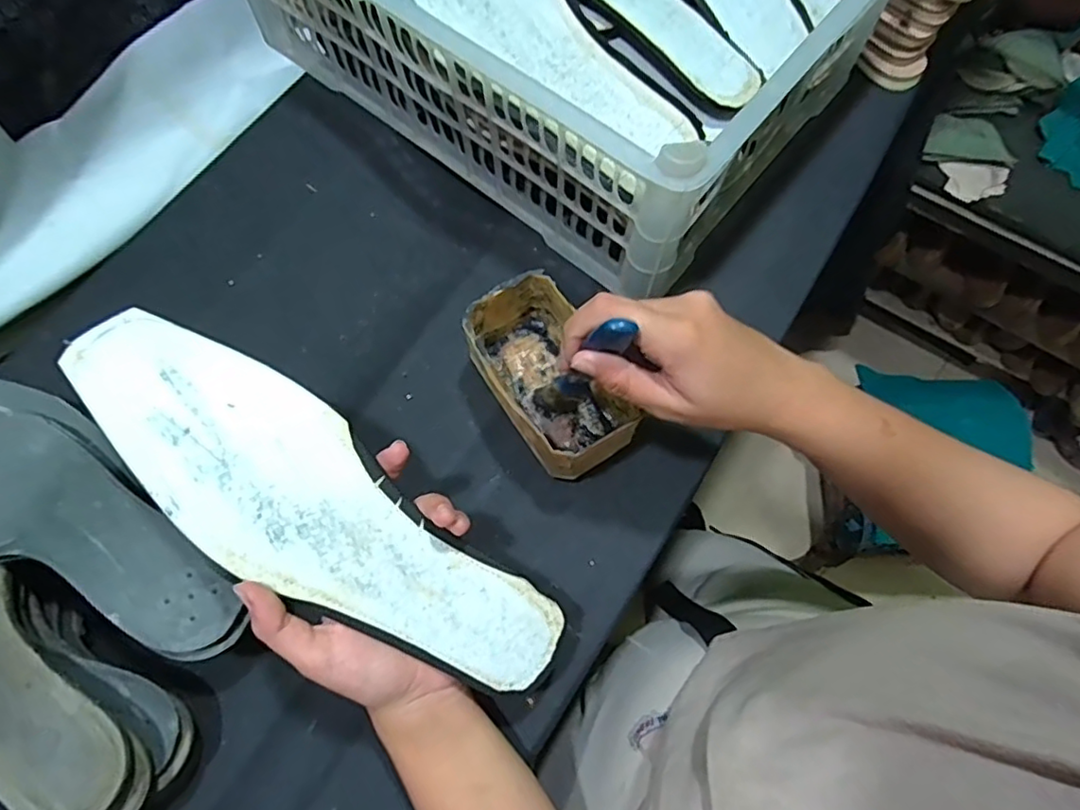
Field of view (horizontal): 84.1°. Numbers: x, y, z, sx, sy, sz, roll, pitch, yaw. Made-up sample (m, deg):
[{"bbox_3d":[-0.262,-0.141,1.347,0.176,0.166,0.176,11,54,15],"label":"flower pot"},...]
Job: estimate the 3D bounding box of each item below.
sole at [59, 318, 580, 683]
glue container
[{"bbox_3d":[-0.109,0.057,0.307,0.276,0.012,0.083,40,74,-9],"label":"sole"},{"bbox_3d":[0.008,-0.015,0.405,0.074,0.068,0.128,-33,73,-11],"label":"glue container"}]

